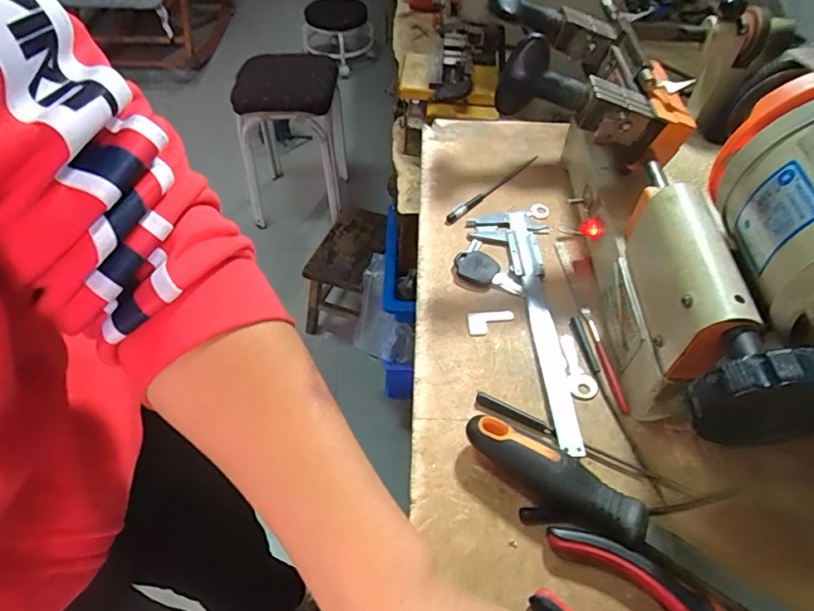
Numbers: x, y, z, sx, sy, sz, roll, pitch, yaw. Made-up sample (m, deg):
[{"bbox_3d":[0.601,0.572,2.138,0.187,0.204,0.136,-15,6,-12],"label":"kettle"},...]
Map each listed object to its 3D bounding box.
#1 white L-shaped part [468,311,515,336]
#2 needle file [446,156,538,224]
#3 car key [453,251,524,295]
[{"bbox_3d":[0.064,0.014,0.378,0.034,0.004,0.019,-1,52,-2],"label":"white L-shaped part"},{"bbox_3d":[0.084,-0.113,0.473,0.132,0.008,0.009,-36,60,-25],"label":"needle file"},{"bbox_3d":[0.066,-0.025,0.401,0.059,0.009,0.027,29,57,21],"label":"car key"}]

